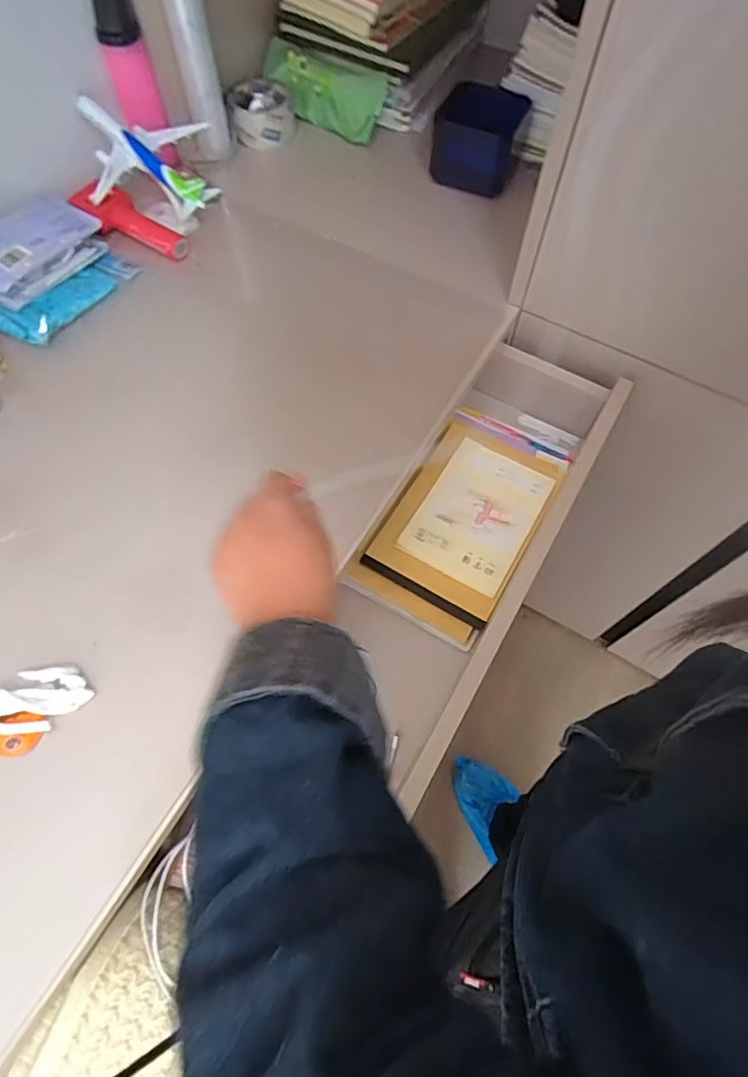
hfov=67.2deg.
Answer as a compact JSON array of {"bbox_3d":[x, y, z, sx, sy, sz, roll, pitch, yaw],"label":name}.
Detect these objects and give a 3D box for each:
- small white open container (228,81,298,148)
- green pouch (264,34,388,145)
[{"bbox_3d":[-0.159,-0.604,0.800,0.090,0.051,0.077,-7,64,-3],"label":"small white open container"},{"bbox_3d":[-0.075,-0.640,0.805,0.187,0.087,0.048,28,67,13],"label":"green pouch"}]

